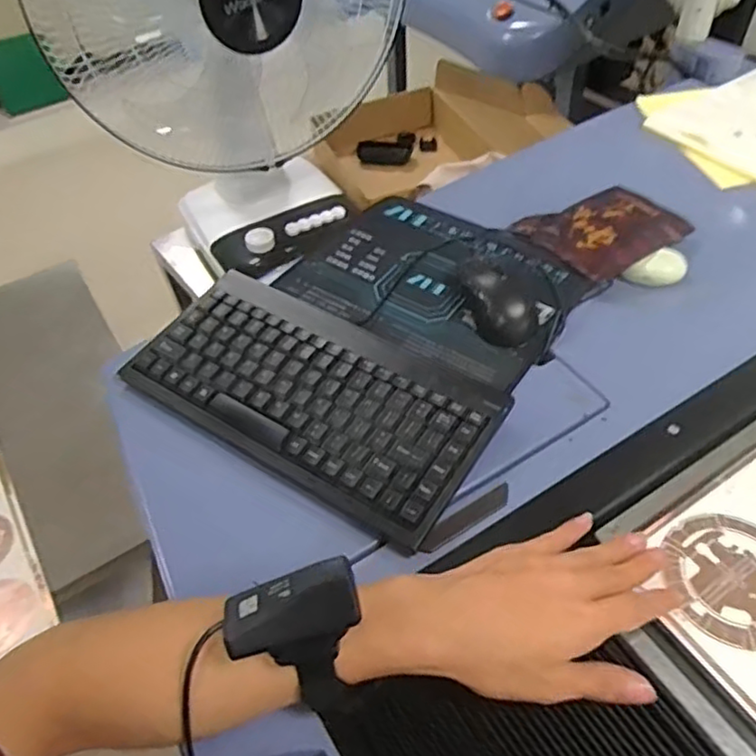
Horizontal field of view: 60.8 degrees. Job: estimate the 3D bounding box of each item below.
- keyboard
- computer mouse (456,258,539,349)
[{"bbox_3d":[-0.056,0.012,0.523,0.291,0.032,0.146,25,56,23],"label":"keyboard"},{"bbox_3d":[0.113,-0.073,0.584,0.056,0.032,0.097,-11,50,-5],"label":"computer mouse"}]

